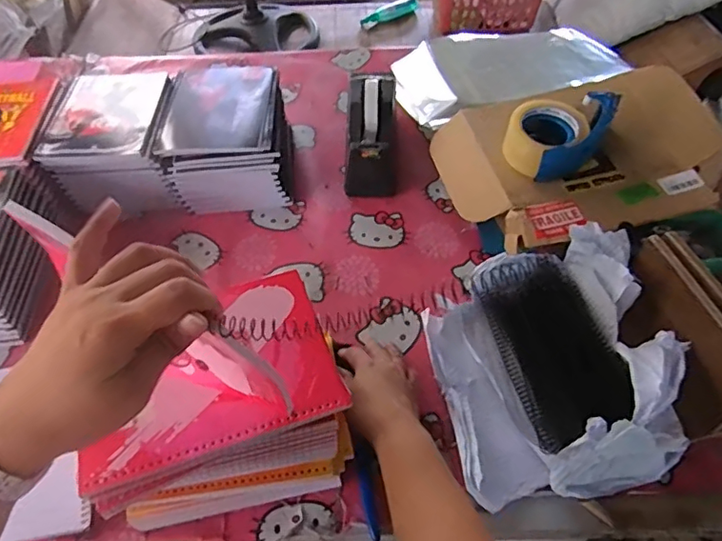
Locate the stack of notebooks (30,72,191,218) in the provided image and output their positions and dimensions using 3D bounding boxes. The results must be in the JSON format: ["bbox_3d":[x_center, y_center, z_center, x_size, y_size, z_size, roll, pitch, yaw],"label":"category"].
[{"bbox_3d":[-0.362,-0.199,0.841,0.194,0.127,0.201,-4,51,0],"label":"stack of notebooks"}]

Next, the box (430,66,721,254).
[{"bbox_3d":[0.307,-0.164,0.764,0.329,0.116,0.278,-18,53,-11],"label":"box"}]

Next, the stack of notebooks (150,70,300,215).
[{"bbox_3d":[-0.203,-0.197,0.840,0.184,0.121,0.185,-4,51,-1],"label":"stack of notebooks"}]

